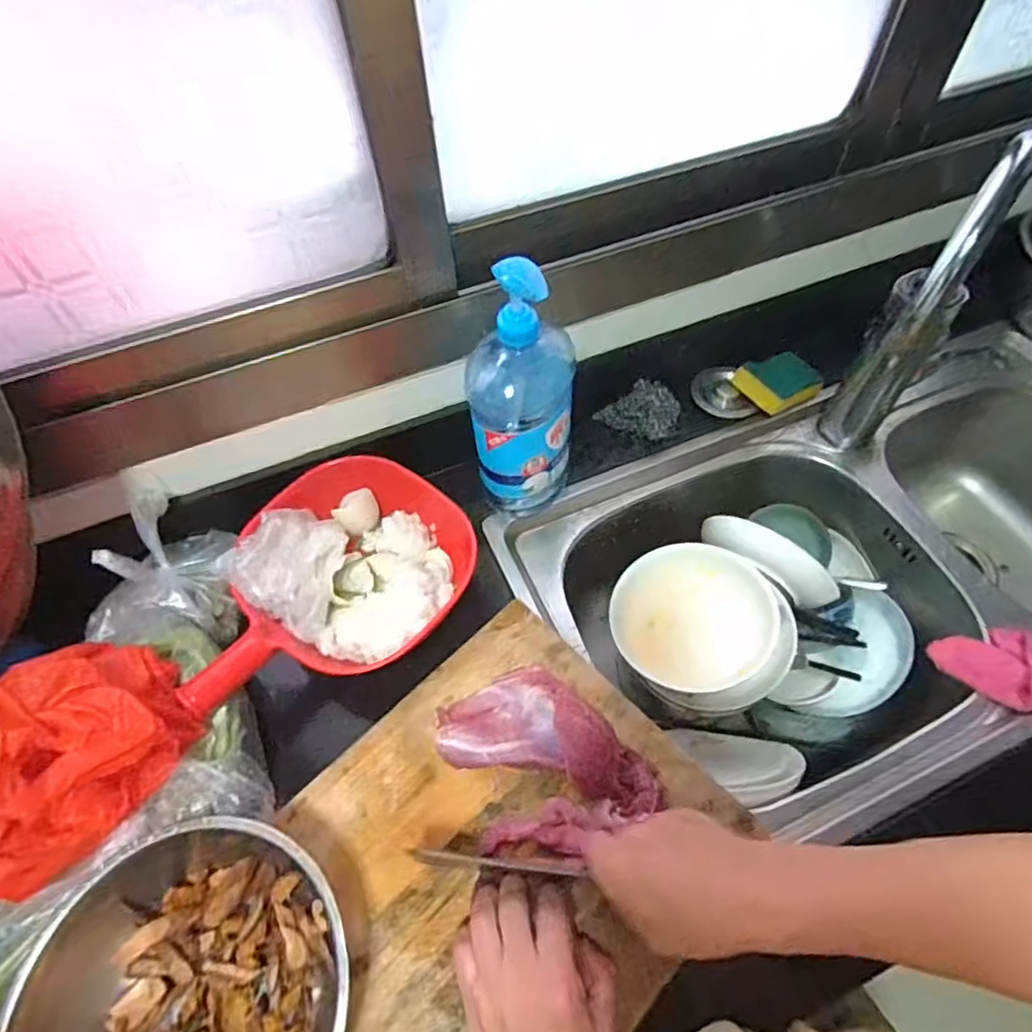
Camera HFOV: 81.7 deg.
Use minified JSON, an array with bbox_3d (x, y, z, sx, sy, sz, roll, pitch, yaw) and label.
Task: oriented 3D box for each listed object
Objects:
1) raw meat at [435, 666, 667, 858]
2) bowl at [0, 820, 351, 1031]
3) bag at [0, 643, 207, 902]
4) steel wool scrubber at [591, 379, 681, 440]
[{"bbox_3d":[0.022,0.199,0.497,0.141,0.029,0.147,-25,59,-13],"label":"raw meat"},{"bbox_3d":[-0.212,0.325,0.401,0.206,0.085,0.213,-1,56,2],"label":"bowl"},{"bbox_3d":[-0.319,0.177,0.424,0.122,0.146,0.178,17,59,14],"label":"bag"},{"bbox_3d":[0.150,-0.133,0.718,0.089,0.036,0.070,19,59,15],"label":"steel wool scrubber"}]

